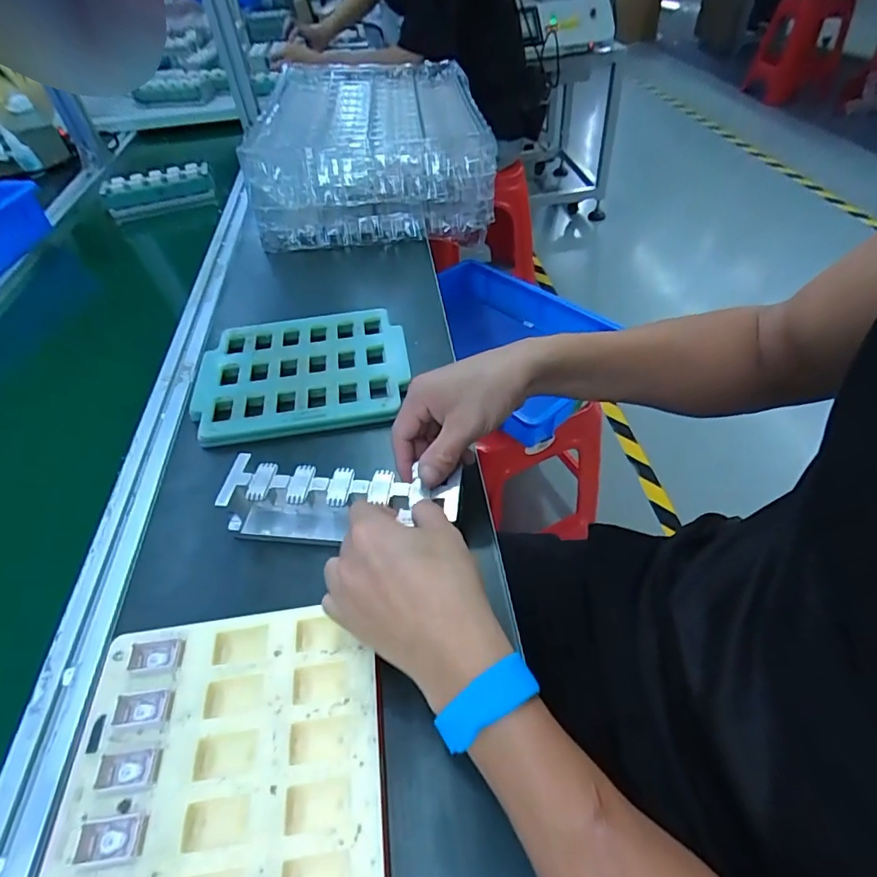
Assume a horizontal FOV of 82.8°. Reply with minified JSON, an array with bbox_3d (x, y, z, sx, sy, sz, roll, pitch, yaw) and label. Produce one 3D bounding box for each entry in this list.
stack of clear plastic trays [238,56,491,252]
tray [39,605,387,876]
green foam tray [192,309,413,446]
[{"bbox_3d":[-0.113,-0.527,0.873,0.347,0.113,0.522,-6,48,0],"label":"stack of clear plastic trays"},{"bbox_3d":[-0.121,0.203,0.287,0.176,0.028,0.195,-8,48,-2],"label":"tray"},{"bbox_3d":[-0.146,-0.074,0.544,0.220,0.021,0.174,-10,48,-3],"label":"green foam tray"}]

